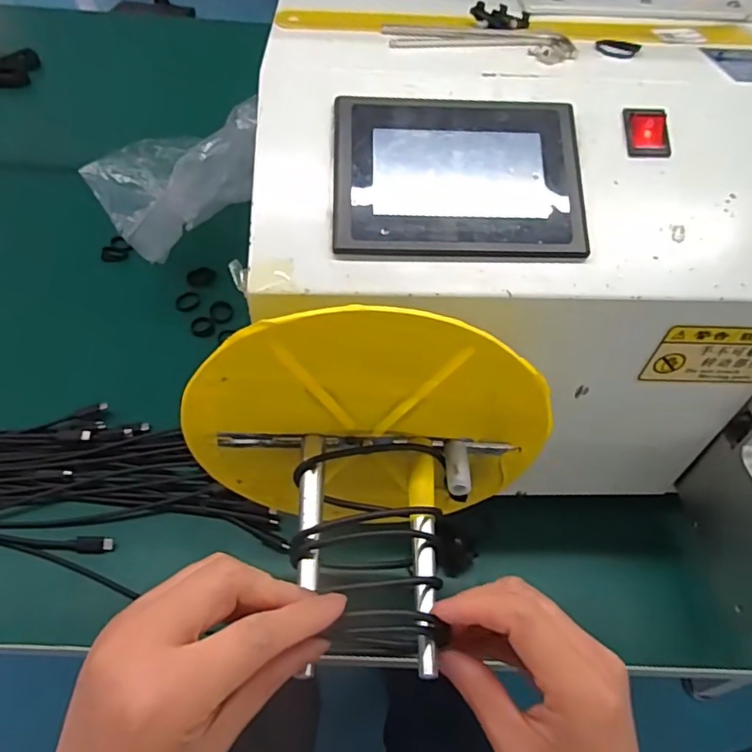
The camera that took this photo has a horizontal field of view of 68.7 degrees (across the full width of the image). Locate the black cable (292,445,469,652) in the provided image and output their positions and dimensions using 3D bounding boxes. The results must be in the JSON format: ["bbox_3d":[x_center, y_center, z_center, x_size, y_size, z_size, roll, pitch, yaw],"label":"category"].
[{"bbox_3d":[-0.002,0.080,0.279,0.080,0.018,0.105,5,50,0],"label":"black cable"}]

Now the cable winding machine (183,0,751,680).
[{"bbox_3d":[0.112,-0.055,0.376,0.394,0.236,0.381,4,50,-1],"label":"cable winding machine"}]

